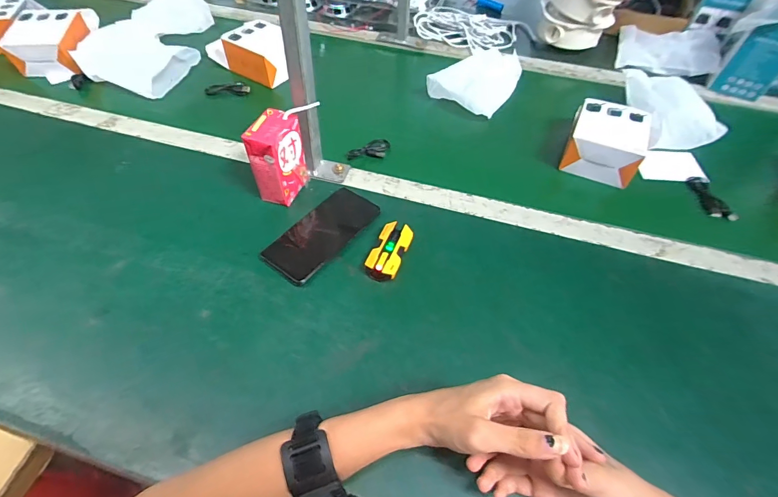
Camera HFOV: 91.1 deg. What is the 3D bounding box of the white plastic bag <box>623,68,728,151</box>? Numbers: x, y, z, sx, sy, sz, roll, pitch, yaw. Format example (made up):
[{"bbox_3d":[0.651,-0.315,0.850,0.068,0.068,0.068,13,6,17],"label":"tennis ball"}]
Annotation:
[{"bbox_3d":[0.473,-0.245,0.649,0.098,0.055,0.185,3,53,0],"label":"white plastic bag"}]

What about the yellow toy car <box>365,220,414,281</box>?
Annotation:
[{"bbox_3d":[0.000,0.006,0.469,0.039,0.026,0.080,18,54,11],"label":"yellow toy car"}]

